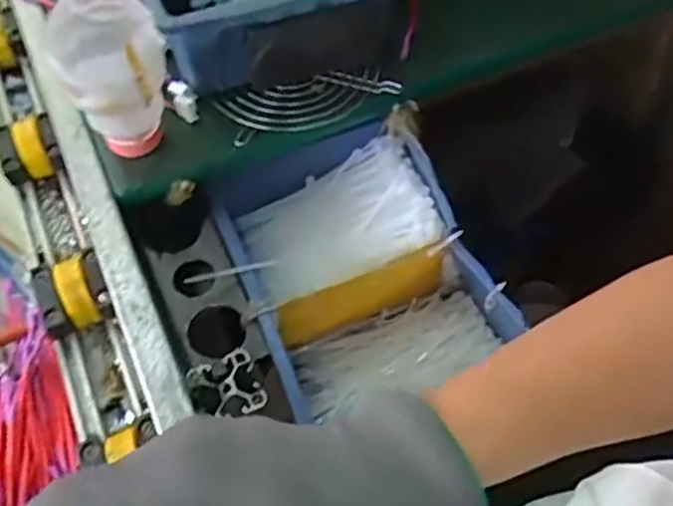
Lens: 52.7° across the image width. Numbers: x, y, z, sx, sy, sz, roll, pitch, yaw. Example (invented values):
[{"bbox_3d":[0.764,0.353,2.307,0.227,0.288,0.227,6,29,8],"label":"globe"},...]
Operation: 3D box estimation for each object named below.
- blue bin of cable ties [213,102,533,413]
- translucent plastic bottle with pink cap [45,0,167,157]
[{"bbox_3d":[0.013,0.006,0.504,0.161,0.082,0.191,-21,59,-11],"label":"blue bin of cable ties"},{"bbox_3d":[-0.140,-0.107,0.444,0.064,0.110,0.069,-17,58,-8],"label":"translucent plastic bottle with pink cap"}]

